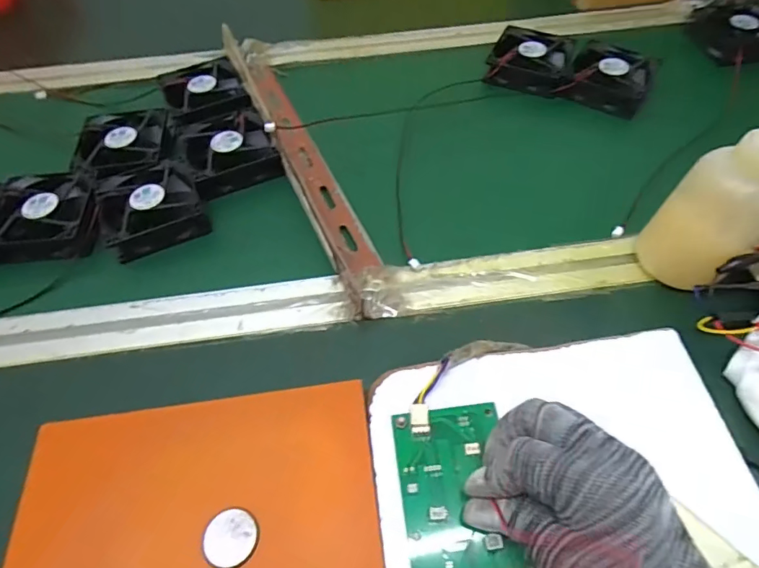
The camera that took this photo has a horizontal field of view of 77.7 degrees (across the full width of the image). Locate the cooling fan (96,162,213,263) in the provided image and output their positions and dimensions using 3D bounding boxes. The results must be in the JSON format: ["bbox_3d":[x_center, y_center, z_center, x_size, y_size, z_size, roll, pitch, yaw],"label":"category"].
[{"bbox_3d":[-0.200,-0.073,0.413,0.081,0.025,0.082,-24,57,-13],"label":"cooling fan"}]

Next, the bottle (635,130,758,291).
[{"bbox_3d":[0.231,-0.060,0.308,0.061,0.149,0.066,-38,61,-21],"label":"bottle"}]

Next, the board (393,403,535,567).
[{"bbox_3d":[0.046,0.134,0.257,0.065,0.008,0.133,-10,58,-4],"label":"board"}]

